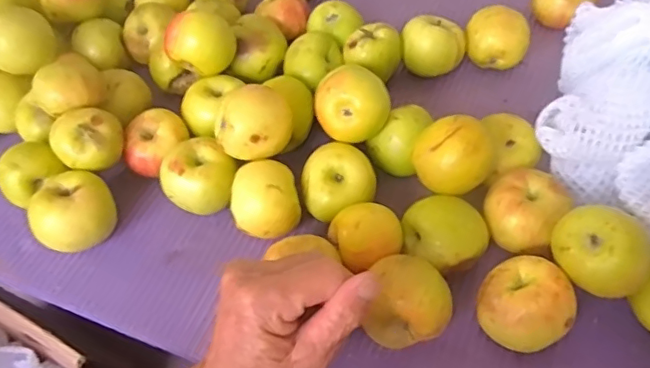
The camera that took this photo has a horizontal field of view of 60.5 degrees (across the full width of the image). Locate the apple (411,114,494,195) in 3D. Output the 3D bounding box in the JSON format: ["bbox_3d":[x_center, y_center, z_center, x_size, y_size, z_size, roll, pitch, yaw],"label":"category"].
[{"bbox_3d":[0.101,-0.021,0.434,0.059,0.052,0.058,-2,53,2],"label":"apple"}]

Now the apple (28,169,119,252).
[{"bbox_3d":[-0.205,0.027,0.458,0.061,0.059,0.059,-2,53,2],"label":"apple"}]

